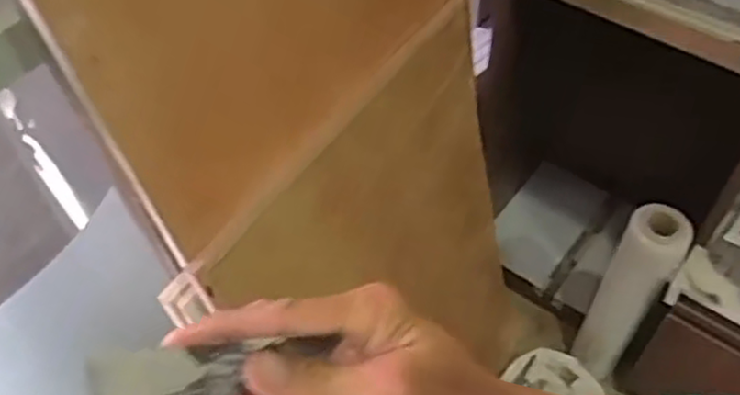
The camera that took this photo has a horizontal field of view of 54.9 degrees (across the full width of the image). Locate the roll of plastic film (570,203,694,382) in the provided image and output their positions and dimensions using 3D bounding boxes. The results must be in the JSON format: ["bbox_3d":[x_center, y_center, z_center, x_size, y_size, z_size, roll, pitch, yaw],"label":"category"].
[{"bbox_3d":[0.457,0.180,1.281,0.099,0.462,0.080,29,58,22],"label":"roll of plastic film"}]

